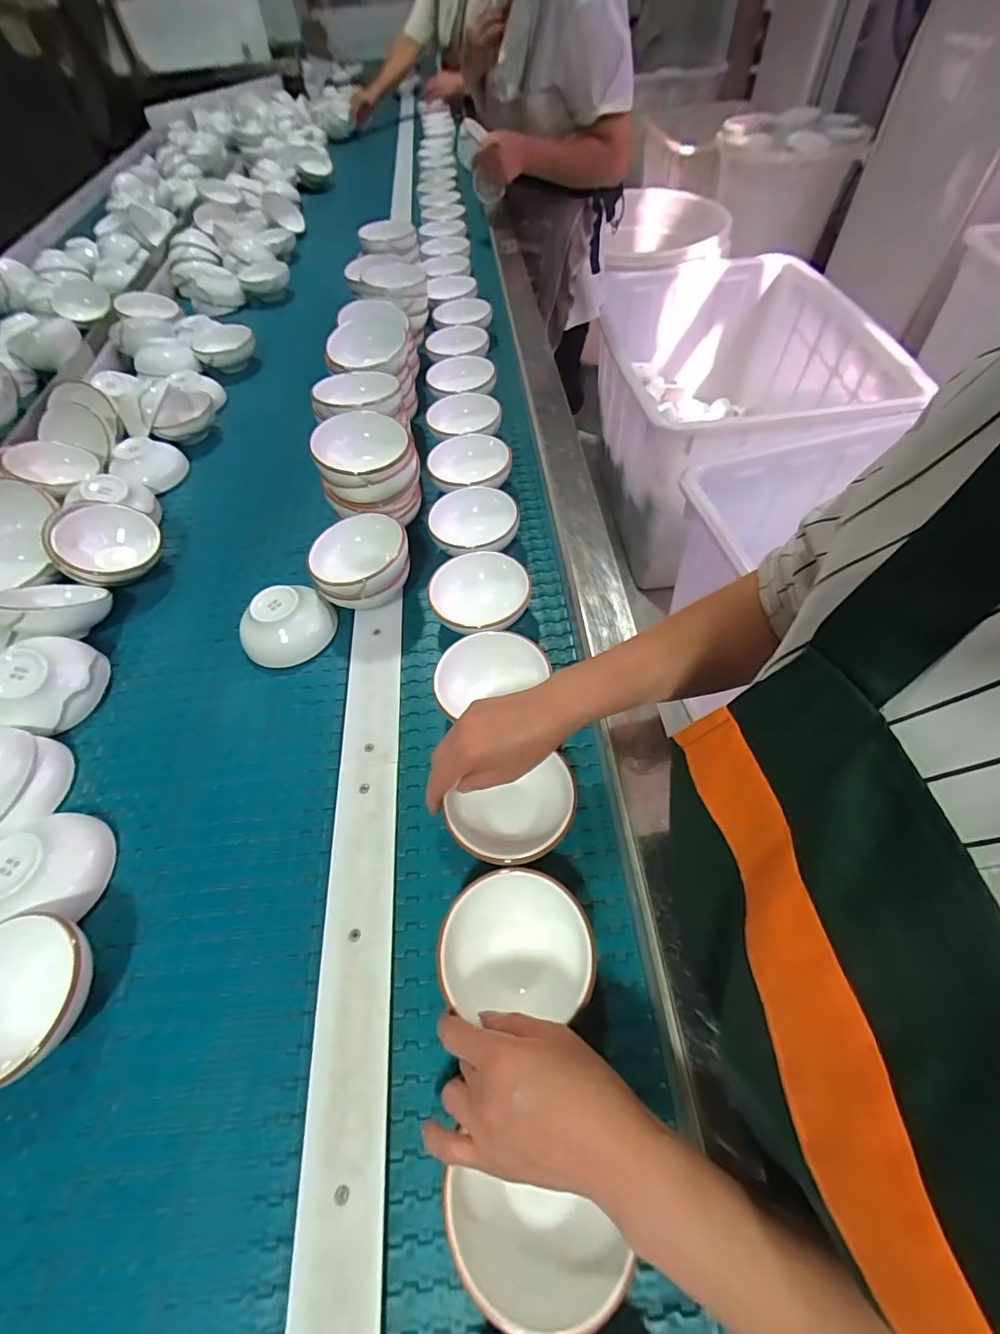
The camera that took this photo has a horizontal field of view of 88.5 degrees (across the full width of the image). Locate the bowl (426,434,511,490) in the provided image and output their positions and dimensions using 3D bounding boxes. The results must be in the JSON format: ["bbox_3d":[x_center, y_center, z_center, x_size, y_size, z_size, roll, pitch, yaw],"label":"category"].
[{"bbox_3d":[-0.040,-0.257,0.685,0.107,0.050,0.105,-4,58,6],"label":"bowl"}]

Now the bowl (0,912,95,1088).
[{"bbox_3d":[-0.365,0.244,0.382,0.085,0.044,0.104,8,60,13],"label":"bowl"}]

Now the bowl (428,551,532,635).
[{"bbox_3d":[-0.021,-0.072,0.570,0.107,0.047,0.109,-4,58,6],"label":"bowl"}]

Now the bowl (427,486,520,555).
[{"bbox_3d":[-0.035,-0.166,0.627,0.098,0.050,0.100,-4,58,6],"label":"bowl"}]

